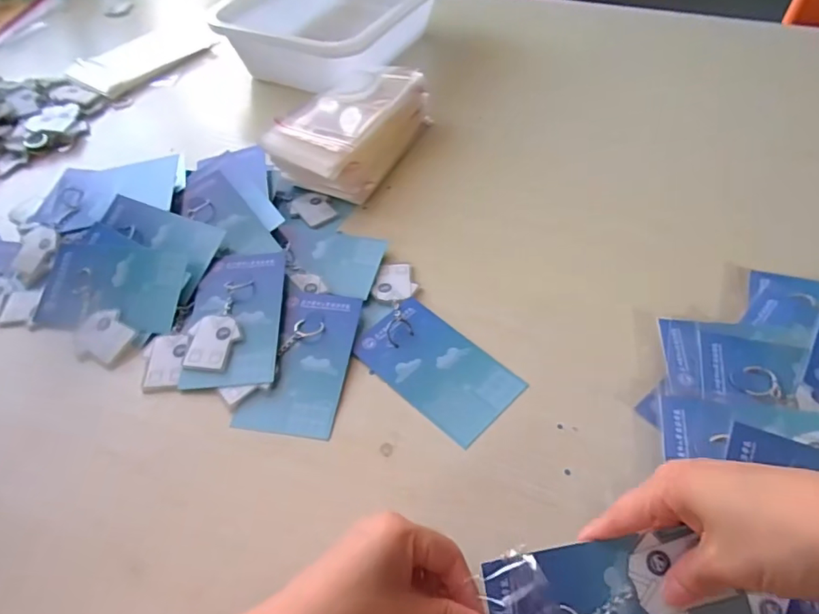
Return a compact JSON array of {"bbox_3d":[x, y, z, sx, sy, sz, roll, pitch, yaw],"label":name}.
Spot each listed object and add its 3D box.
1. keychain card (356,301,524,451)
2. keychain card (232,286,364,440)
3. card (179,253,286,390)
[{"bbox_3d":[0.023,0.050,0.447,0.131,0.005,0.080,36,59,28],"label":"keychain card"},{"bbox_3d":[-0.089,0.041,0.452,0.075,0.009,0.141,6,50,6],"label":"keychain card"},{"bbox_3d":[-0.153,0.008,0.470,0.078,0.006,0.132,-3,59,1],"label":"card"}]

